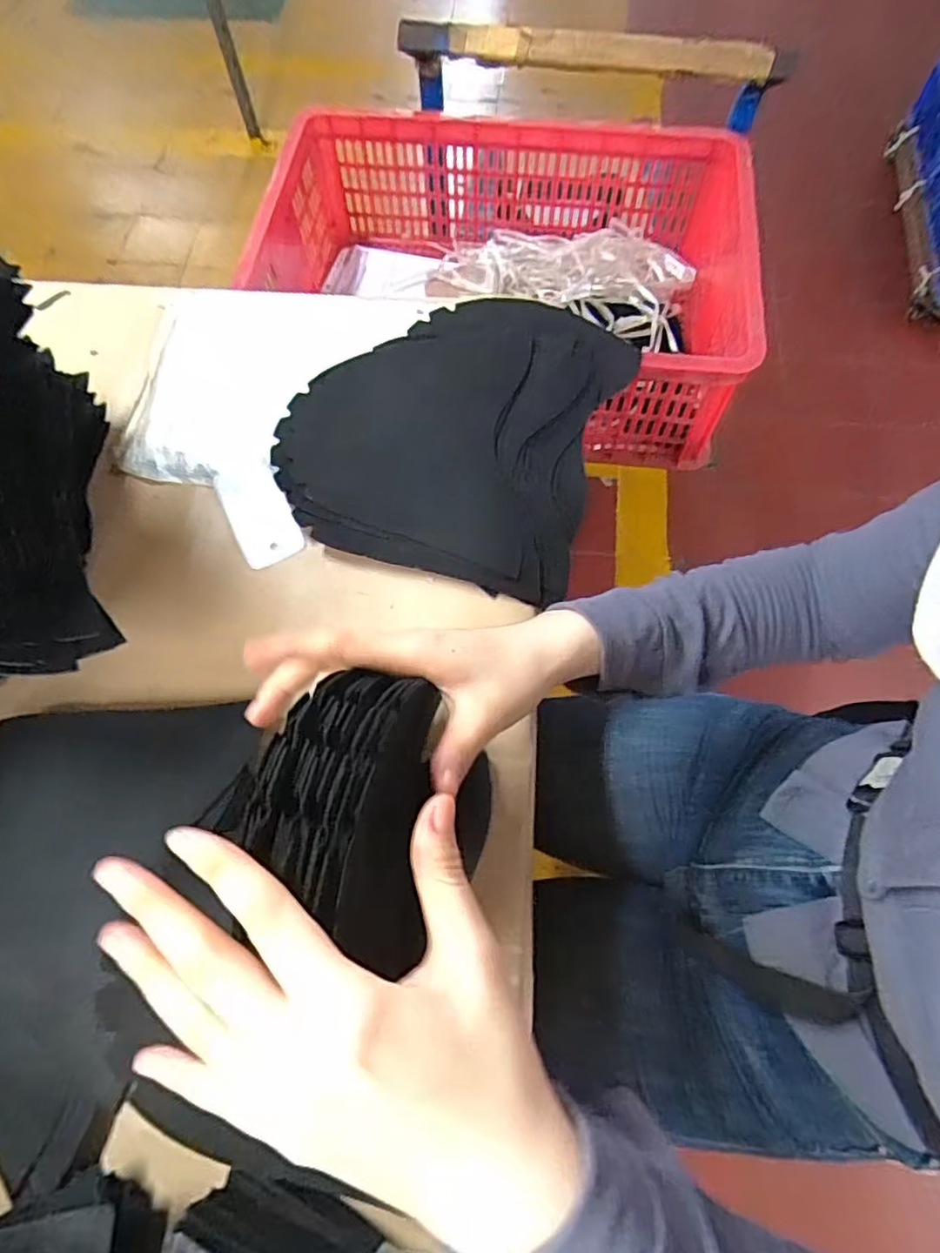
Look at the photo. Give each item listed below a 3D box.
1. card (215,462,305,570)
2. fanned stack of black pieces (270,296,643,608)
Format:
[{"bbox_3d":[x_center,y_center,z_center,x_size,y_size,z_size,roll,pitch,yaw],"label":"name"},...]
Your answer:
[{"bbox_3d":[-0.182,-0.100,0.544,0.055,0.006,0.097,-29,79,8],"label":"card"},{"bbox_3d":[-0.014,-0.184,0.566,0.265,0.047,0.297,17,69,8],"label":"fanned stack of black pieces"}]

